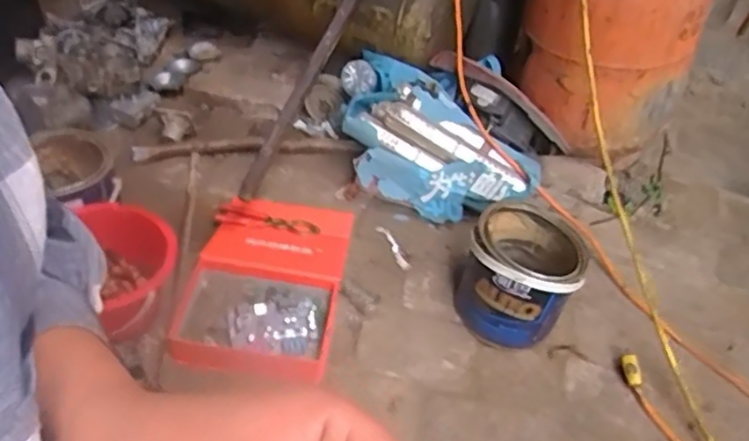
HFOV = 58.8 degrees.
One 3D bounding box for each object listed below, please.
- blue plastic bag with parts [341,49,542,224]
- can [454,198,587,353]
[{"bbox_3d":[0.091,-0.130,1.188,0.394,0.162,0.223,25,47,18],"label":"blue plastic bag with parts"},{"bbox_3d":[0.211,0.076,0.969,0.151,0.154,0.185,16,45,10],"label":"can"}]

